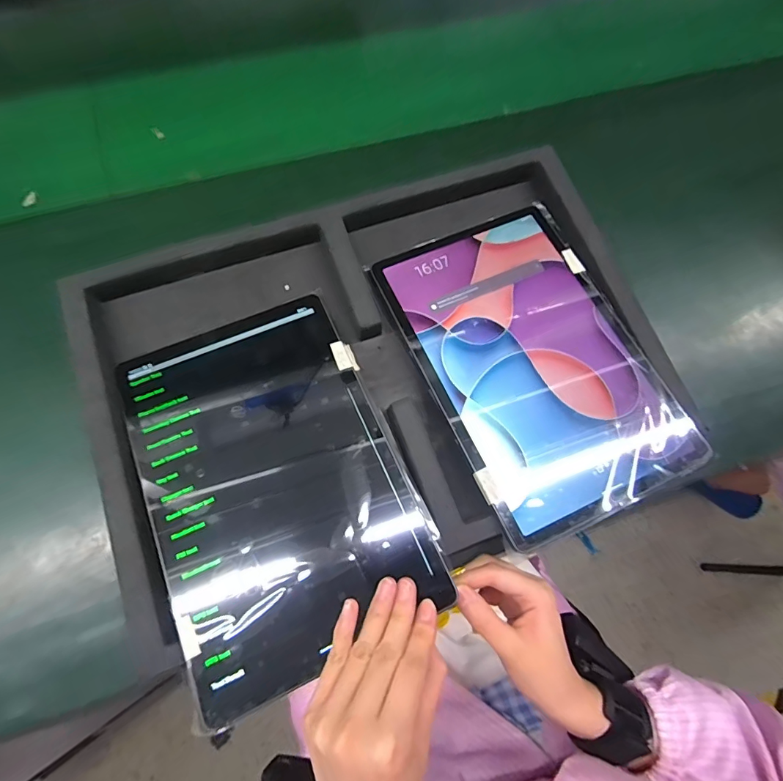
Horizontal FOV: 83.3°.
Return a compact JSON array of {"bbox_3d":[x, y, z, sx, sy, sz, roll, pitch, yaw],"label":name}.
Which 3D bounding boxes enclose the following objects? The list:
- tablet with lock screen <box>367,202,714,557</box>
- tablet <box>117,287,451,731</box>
[{"bbox_3d":[0.112,-0.030,0.355,0.174,0.006,0.257,-22,71,-10],"label":"tablet with lock screen"},{"bbox_3d":[-0.082,0.057,0.309,0.167,0.009,0.249,-22,72,-12],"label":"tablet"}]

